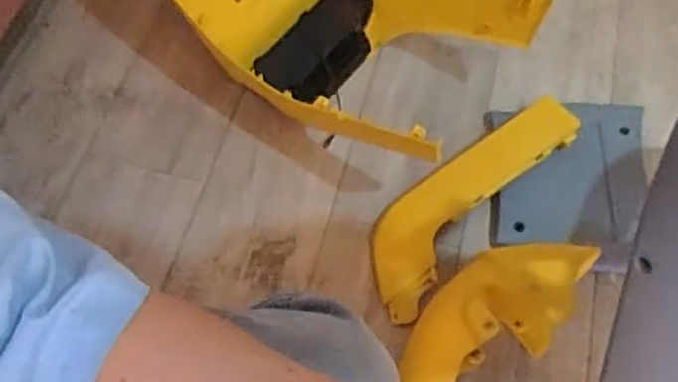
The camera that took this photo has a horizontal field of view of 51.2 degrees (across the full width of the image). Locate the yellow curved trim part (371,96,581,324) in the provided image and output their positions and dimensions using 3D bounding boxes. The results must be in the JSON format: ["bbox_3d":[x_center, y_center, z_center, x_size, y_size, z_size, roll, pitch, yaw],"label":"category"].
[{"bbox_3d":[0.187,0.000,1.056,0.131,0.047,0.421,40,68,17],"label":"yellow curved trim part"}]

